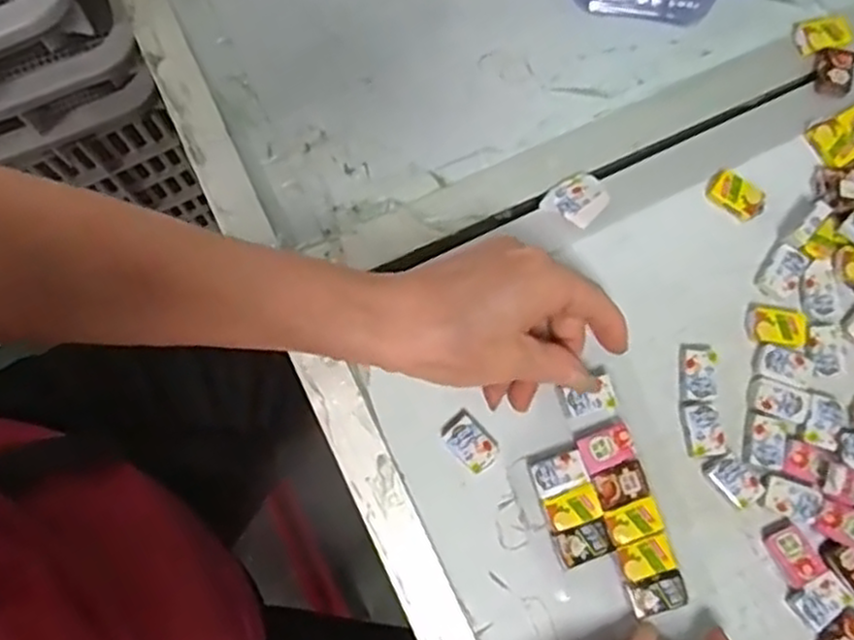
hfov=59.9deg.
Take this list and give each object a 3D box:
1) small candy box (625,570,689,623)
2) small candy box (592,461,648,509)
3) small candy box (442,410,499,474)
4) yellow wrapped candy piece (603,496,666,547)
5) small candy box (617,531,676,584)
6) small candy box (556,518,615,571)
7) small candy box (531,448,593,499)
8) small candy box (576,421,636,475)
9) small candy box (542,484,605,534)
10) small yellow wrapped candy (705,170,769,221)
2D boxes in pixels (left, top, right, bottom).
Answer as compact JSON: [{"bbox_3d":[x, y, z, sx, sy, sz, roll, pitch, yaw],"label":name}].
[{"bbox_3d":[0.108,0.130,0.349,0.027,0.009,0.019,-15,78,-4],"label":"small candy box"},{"bbox_3d":[0.093,0.080,0.357,0.025,0.008,0.017,-19,78,-5],"label":"small candy box"},{"bbox_3d":[0.021,0.059,0.360,0.019,0.006,0.028,-41,81,-9],"label":"small candy box"},{"bbox_3d":[0.099,0.097,0.355,0.027,0.010,0.017,-18,78,-5],"label":"yellow wrapped candy piece"},{"bbox_3d":[0.103,0.112,0.350,0.026,0.006,0.018,-16,78,-4],"label":"small candy box"},{"bbox_3d":[0.074,0.106,0.349,0.026,0.010,0.017,-19,78,-5],"label":"small candy box"},{"bbox_3d":[0.064,0.075,0.358,0.025,0.011,0.017,-20,78,-5],"label":"small candy box"},{"bbox_3d":[0.088,0.062,0.361,0.027,0.007,0.017,-22,79,-6],"label":"small candy box"},{"bbox_3d":[0.069,0.090,0.355,0.026,0.010,0.016,-18,78,-5],"label":"small candy box"},{"bbox_3d":[0.163,-0.065,0.390,0.030,0.008,0.018,33,79,6],"label":"small yellow wrapped candy"}]

